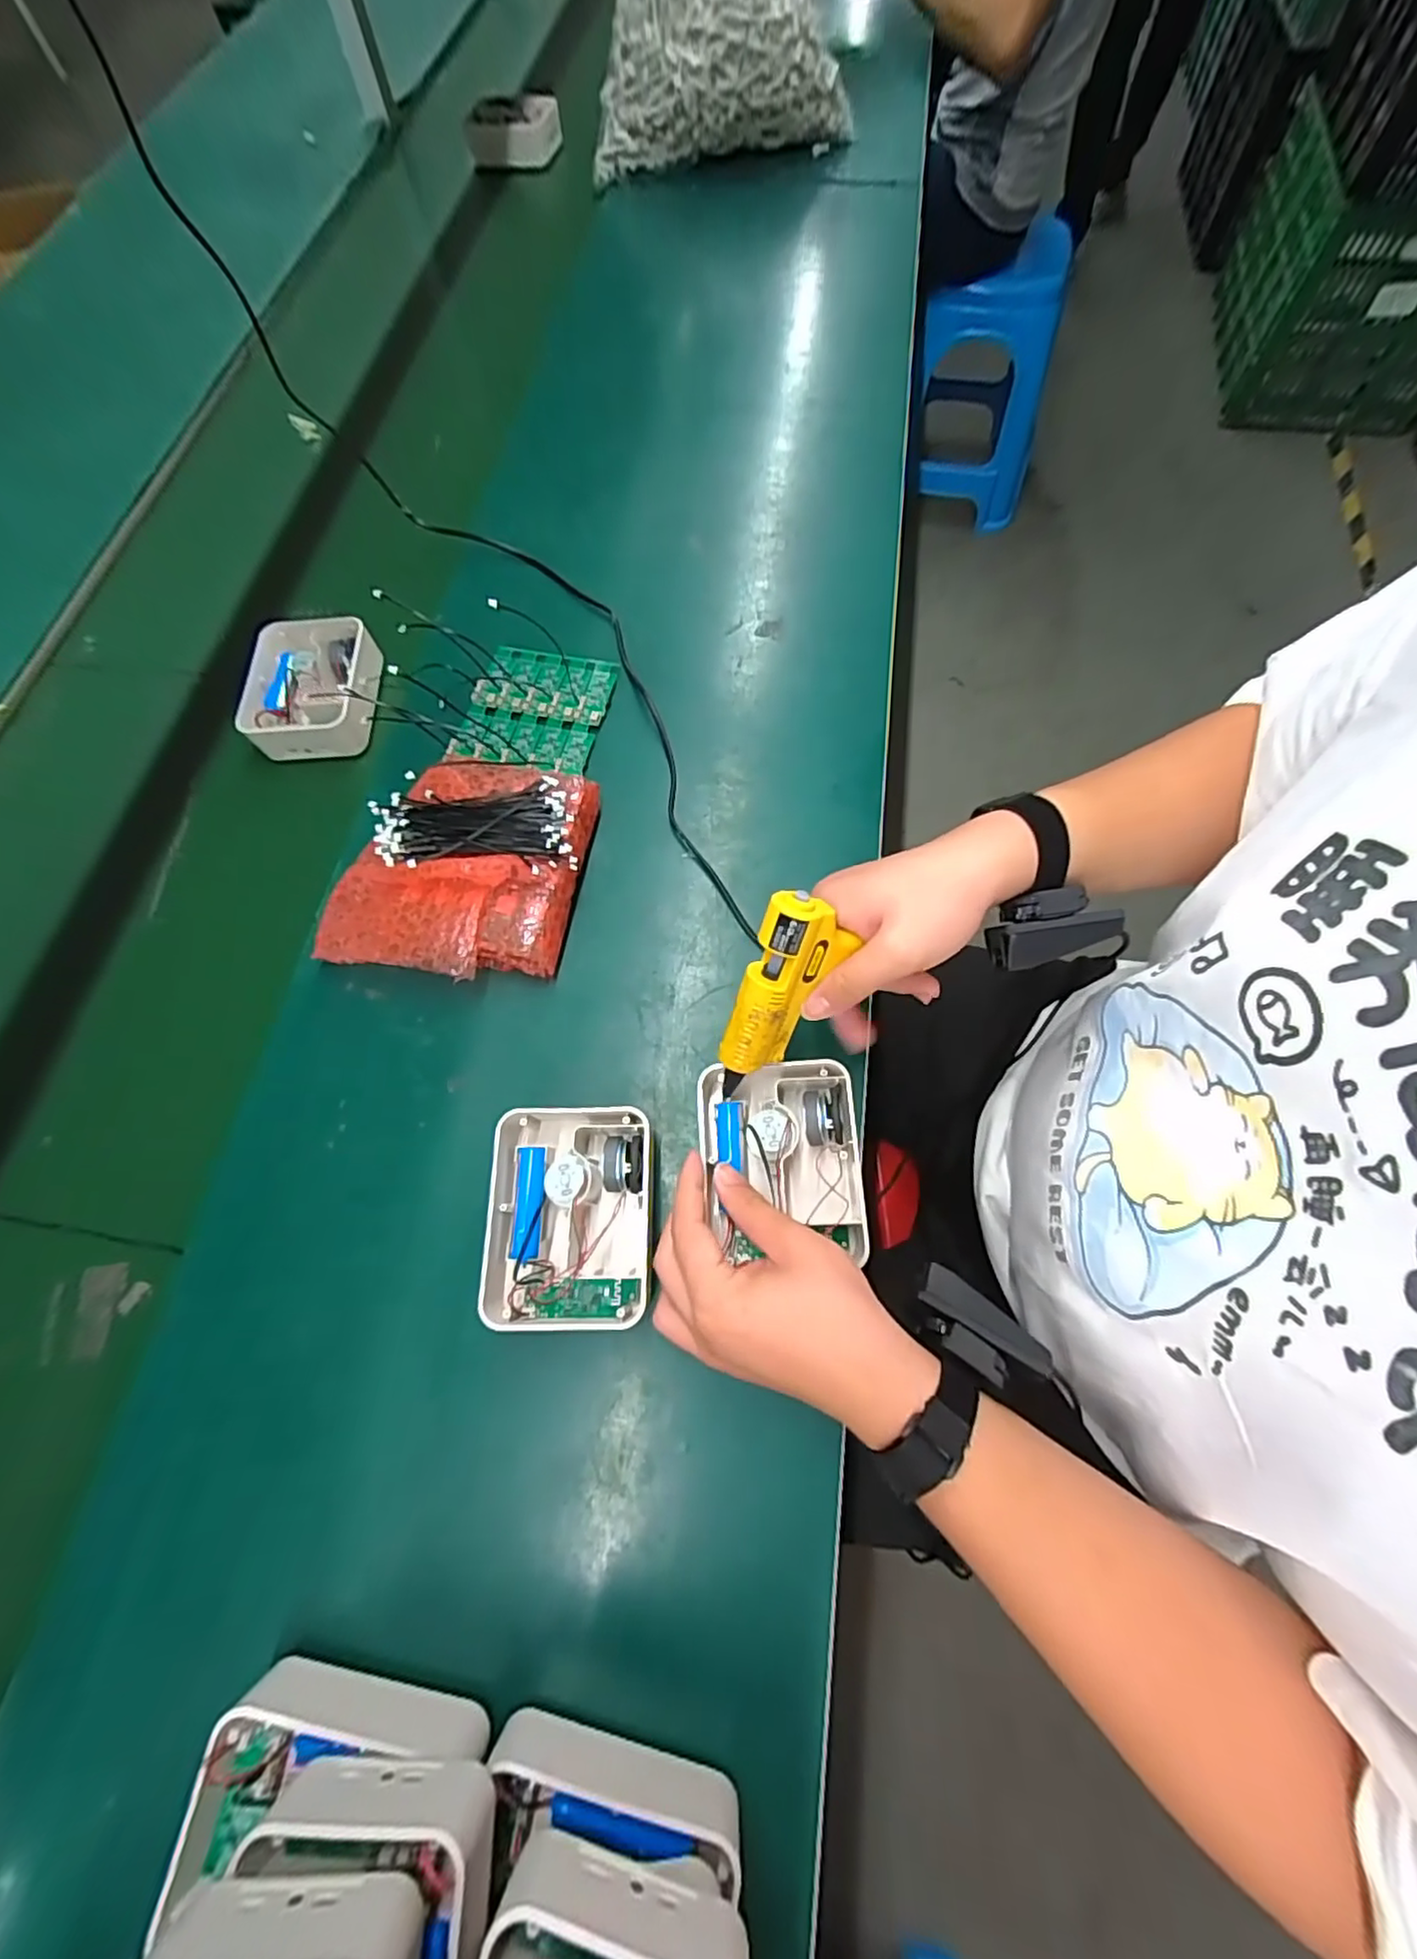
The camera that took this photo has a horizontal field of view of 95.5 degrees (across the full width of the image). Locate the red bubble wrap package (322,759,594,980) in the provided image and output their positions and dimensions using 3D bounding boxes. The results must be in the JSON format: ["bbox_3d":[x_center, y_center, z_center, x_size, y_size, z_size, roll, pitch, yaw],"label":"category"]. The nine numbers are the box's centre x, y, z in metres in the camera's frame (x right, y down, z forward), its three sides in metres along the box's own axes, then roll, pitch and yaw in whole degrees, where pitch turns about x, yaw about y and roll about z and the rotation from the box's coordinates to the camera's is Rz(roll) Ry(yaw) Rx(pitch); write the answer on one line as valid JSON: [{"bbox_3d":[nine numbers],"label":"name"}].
[{"bbox_3d":[-0.192,-0.091,0.499,0.184,0.060,0.183,9,69,6],"label":"red bubble wrap package"}]

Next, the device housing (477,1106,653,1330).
[{"bbox_3d":[-0.087,0.148,0.416,0.108,0.040,0.133,-3,69,2],"label":"device housing"}]

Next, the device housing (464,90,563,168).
[{"bbox_3d":[-0.285,-1.247,0.946,0.141,0.069,0.042,-17,70,-7],"label":"device housing"}]

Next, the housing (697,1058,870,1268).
[{"bbox_3d":[0.045,0.114,0.417,0.097,0.040,0.117,-2,69,-1],"label":"housing"}]

